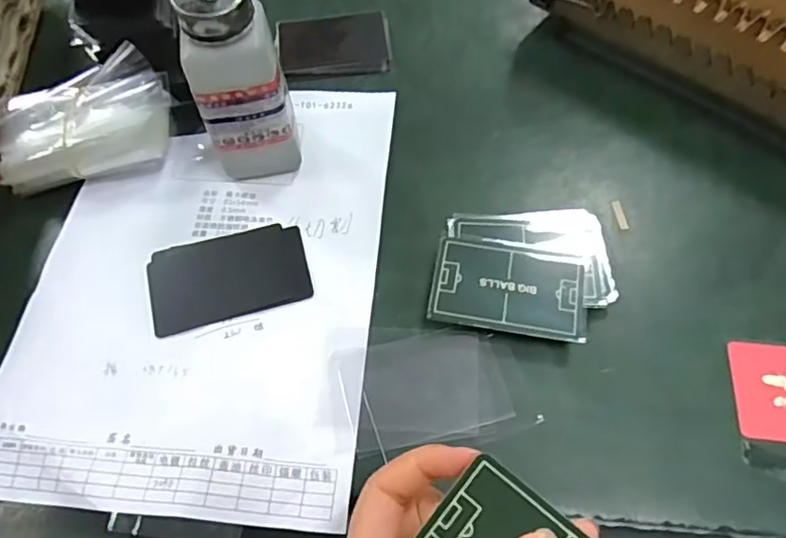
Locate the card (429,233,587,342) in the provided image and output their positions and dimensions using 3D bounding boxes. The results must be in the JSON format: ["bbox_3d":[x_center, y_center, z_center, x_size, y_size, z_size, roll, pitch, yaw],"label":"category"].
[{"bbox_3d":[0.067,0.009,0.338,0.086,0.004,0.055,8,64,7],"label":"card"}]

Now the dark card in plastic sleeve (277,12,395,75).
[{"bbox_3d":[-0.046,-0.178,0.459,0.088,0.005,0.066,-7,62,0],"label":"dark card in plastic sleeve"}]

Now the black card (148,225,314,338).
[{"bbox_3d":[-0.103,0.003,0.365,0.096,0.004,0.060,-16,63,-5],"label":"black card"}]

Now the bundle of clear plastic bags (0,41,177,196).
[{"bbox_3d":[-0.211,-0.099,0.398,0.113,0.048,0.076,-8,62,-1],"label":"bundle of clear plastic bags"}]

